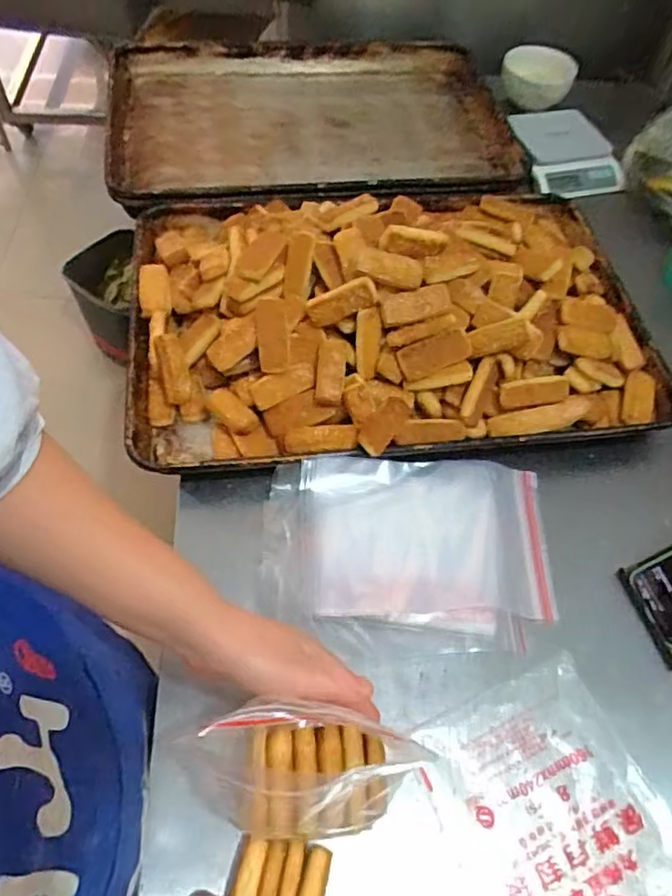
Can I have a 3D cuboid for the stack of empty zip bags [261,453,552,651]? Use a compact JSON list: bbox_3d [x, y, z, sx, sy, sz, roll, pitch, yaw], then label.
[{"bbox_3d":[0.072,0.095,0.585,0.278,0.028,0.190,4,57,-7],"label":"stack of empty zip bags"}]

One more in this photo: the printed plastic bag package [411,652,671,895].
[{"bbox_3d":[0.180,0.299,0.490,0.171,0.009,0.206,-20,61,-17],"label":"printed plastic bag package"}]

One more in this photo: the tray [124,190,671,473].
[{"bbox_3d":[0.071,-0.191,0.704,0.598,0.123,0.406,-5,58,-9],"label":"tray"}]

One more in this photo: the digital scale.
[{"bbox_3d":[0.361,-0.472,0.971,0.159,0.044,0.177,-7,58,-9],"label":"digital scale"}]

